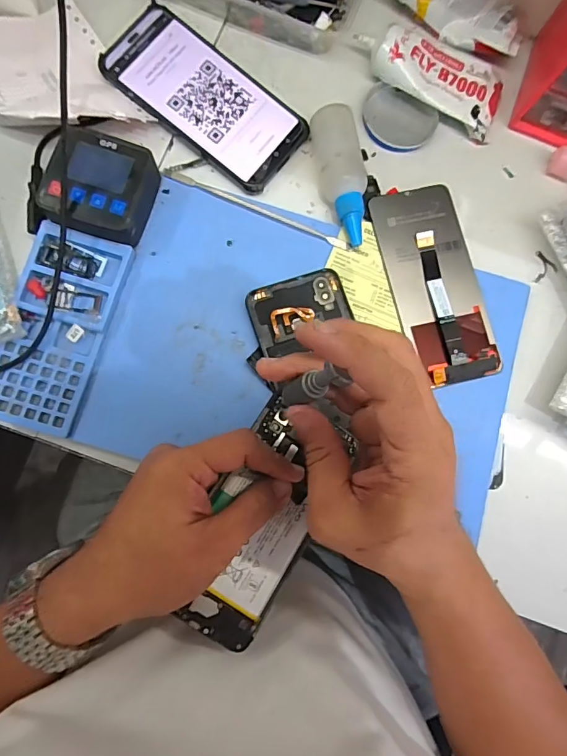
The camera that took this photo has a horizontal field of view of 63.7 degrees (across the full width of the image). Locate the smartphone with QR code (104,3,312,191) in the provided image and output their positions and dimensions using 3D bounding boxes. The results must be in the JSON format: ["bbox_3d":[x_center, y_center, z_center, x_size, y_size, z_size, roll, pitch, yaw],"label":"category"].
[{"bbox_3d":[-0.064,-0.228,0.372,0.162,0.012,0.077,38,81,2],"label":"smartphone with QR code"}]

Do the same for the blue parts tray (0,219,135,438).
[{"bbox_3d":[-0.167,-0.037,0.336,0.068,0.016,0.148,17,81,-1],"label":"blue parts tray"}]

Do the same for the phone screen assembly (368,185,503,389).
[{"bbox_3d":[0.122,-0.077,0.364,0.070,0.007,0.159,-12,81,-5],"label":"phone screen assembly"}]

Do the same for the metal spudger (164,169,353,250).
[{"bbox_3d":[-0.021,-0.135,0.367,0.160,0.005,0.008,22,81,0],"label":"metal spudger"}]

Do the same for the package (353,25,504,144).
[{"bbox_3d":[0.126,-0.260,0.385,0.131,0.029,0.060,26,81,0],"label":"package"}]

